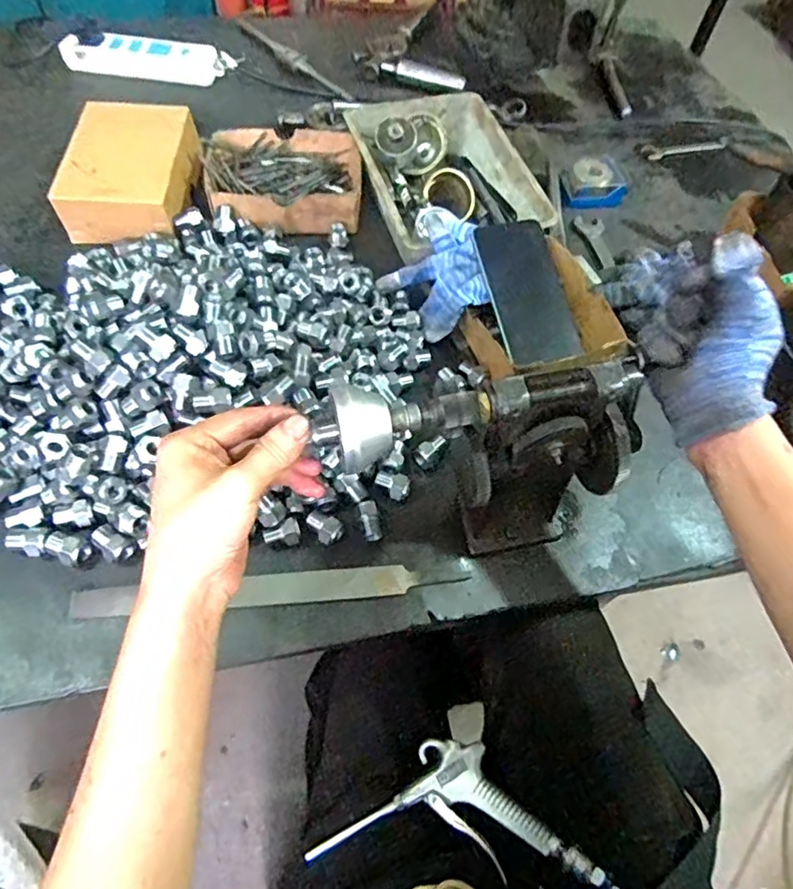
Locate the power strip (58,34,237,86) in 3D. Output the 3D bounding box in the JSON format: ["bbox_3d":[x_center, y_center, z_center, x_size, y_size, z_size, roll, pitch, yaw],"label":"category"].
[{"bbox_3d":[-0.345,-0.535,0.794,0.237,0.035,0.045,4,58,-3],"label":"power strip"}]

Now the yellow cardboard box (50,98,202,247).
[{"bbox_3d":[-0.295,-0.306,0.639,0.127,0.058,0.161,3,58,-3],"label":"yellow cardboard box"}]

